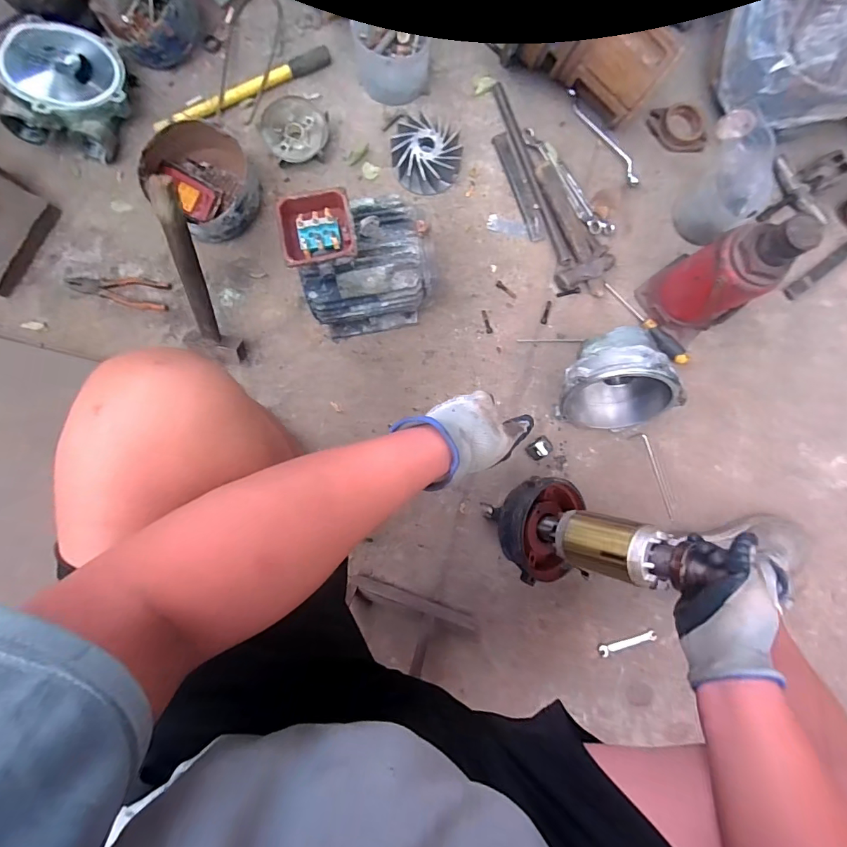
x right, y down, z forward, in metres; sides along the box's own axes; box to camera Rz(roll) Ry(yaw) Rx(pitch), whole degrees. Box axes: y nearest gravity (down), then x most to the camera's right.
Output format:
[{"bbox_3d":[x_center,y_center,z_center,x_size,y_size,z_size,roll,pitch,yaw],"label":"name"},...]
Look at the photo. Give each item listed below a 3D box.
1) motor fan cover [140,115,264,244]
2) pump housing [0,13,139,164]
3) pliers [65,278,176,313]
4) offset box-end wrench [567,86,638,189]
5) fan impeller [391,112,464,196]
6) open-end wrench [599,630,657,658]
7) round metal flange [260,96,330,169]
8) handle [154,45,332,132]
[{"bbox_3d":[-0.407,-0.460,0.806,0.169,0.089,0.199,-42,89,-5],"label":"motor fan cover"},{"bbox_3d":[-0.658,-0.621,0.783,0.199,0.118,0.223,-4,87,-3],"label":"pump housing"},{"bbox_3d":[-0.589,-0.260,0.816,0.185,0.013,0.058,9,86,-2],"label":"pliers"},{"bbox_3d":[0.380,-0.601,0.889,0.036,0.029,0.237,-36,89,-4],"label":"offset box-end wrench"},{"bbox_3d":[0.007,-0.543,0.852,0.139,0.052,0.136,9,86,-2],"label":"fan impeller"},{"bbox_3d":[0.402,0.434,0.829,0.112,0.009,0.026,-14,87,-4],"label":"open-end wrench"},{"bbox_3d":[-0.252,-0.586,0.844,0.124,0.034,0.123,0,86,-3],"label":"round metal flange"},{"bbox_3d":[-0.356,-0.668,0.846,0.372,0.029,0.035,-31,88,-4],"label":"handle"}]

